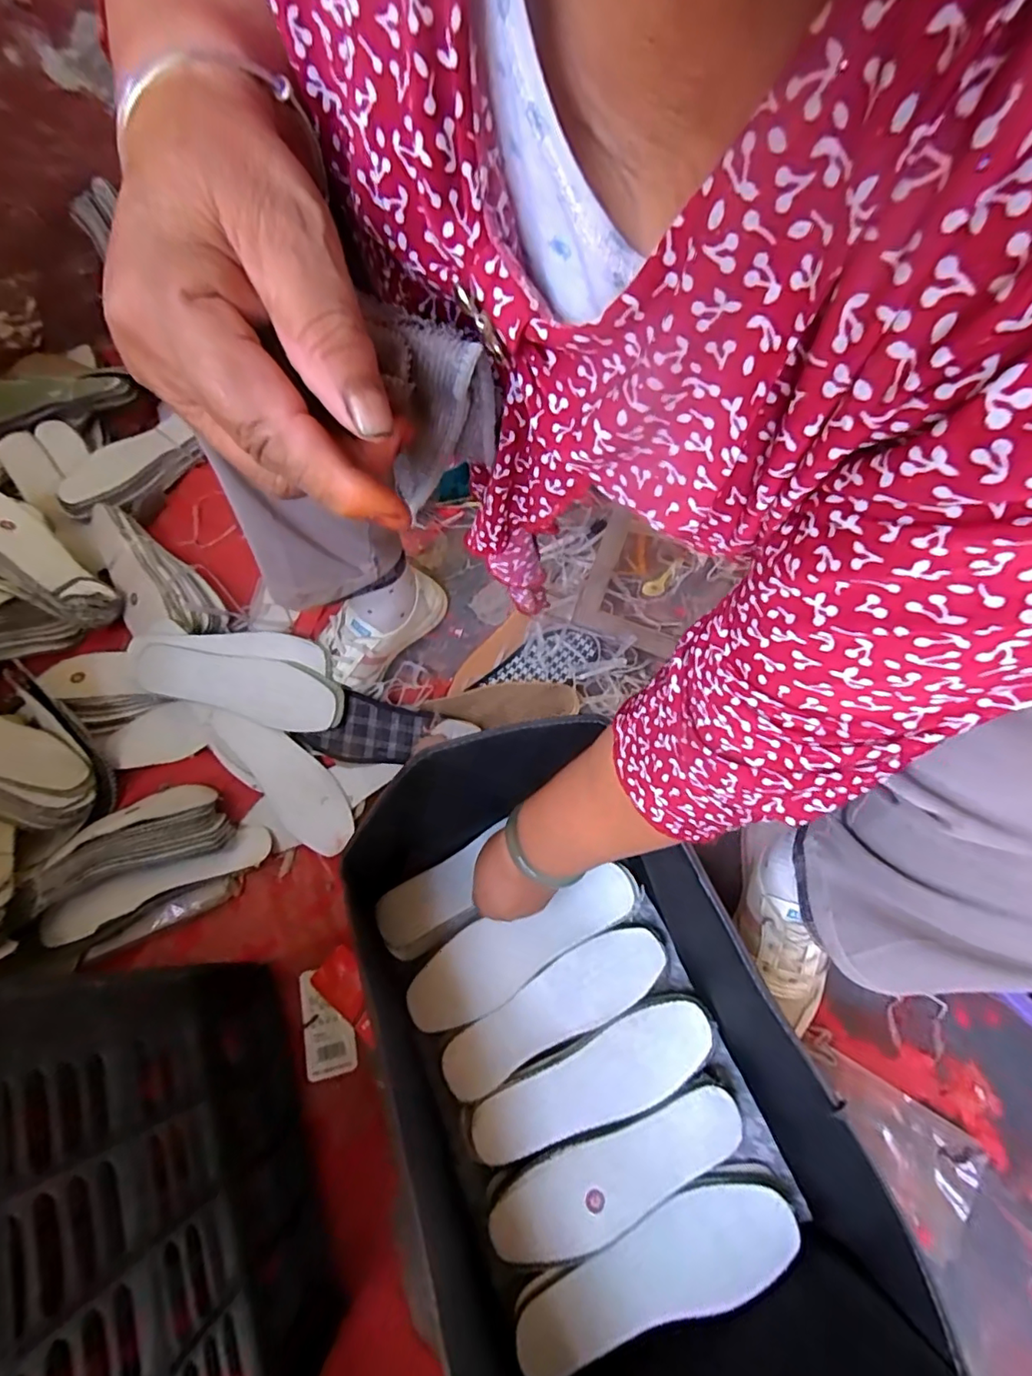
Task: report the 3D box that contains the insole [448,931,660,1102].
[{"bbox_3d":[0.036,0.286,0.508,0.213,0.022,0.067,-25,64,-10],"label":"insole"}]

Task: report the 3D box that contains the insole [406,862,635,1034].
[{"bbox_3d":[0.008,0.240,0.531,0.230,0.011,0.067,-26,65,-12],"label":"insole"}]

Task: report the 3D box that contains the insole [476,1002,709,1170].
[{"bbox_3d":[0.070,0.340,0.481,0.215,0.008,0.066,-25,64,-9],"label":"insole"}]

